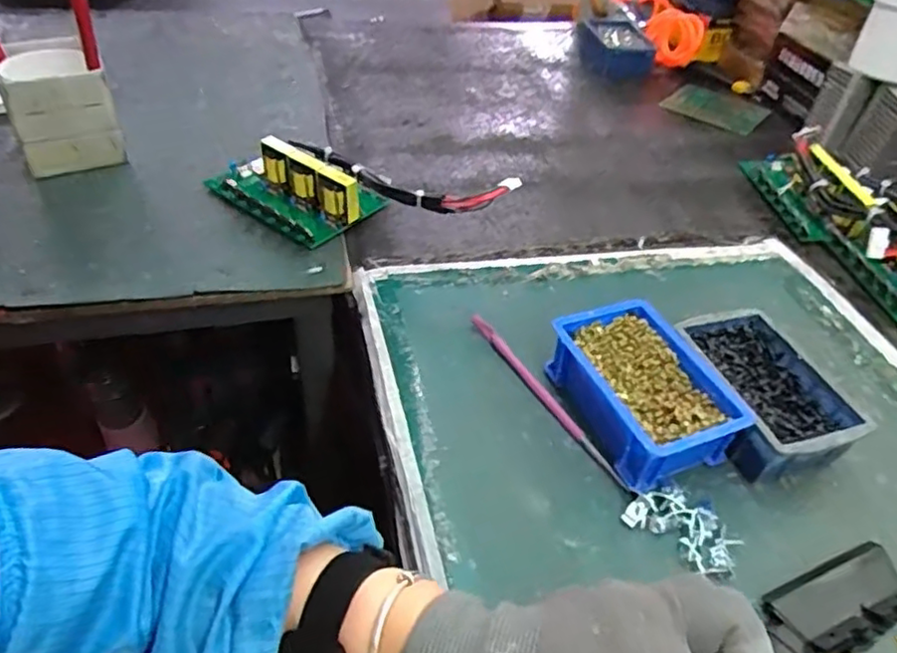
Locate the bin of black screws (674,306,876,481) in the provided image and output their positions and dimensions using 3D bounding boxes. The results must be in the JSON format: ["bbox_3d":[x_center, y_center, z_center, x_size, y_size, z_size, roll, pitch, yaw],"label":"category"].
[{"bbox_3d":[0.259,0.054,0.536,0.103,0.050,0.146,-10,45,-18],"label":"bin of black screws"}]

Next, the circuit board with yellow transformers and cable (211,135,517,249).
[{"bbox_3d":[-0.106,-0.137,0.687,0.330,0.071,0.106,14,42,8],"label":"circuit board with yellow transformers and cable"}]

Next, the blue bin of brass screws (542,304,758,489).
[{"bbox_3d":[0.154,0.051,0.523,0.109,0.053,0.146,-14,46,-21],"label":"blue bin of brass screws"}]

